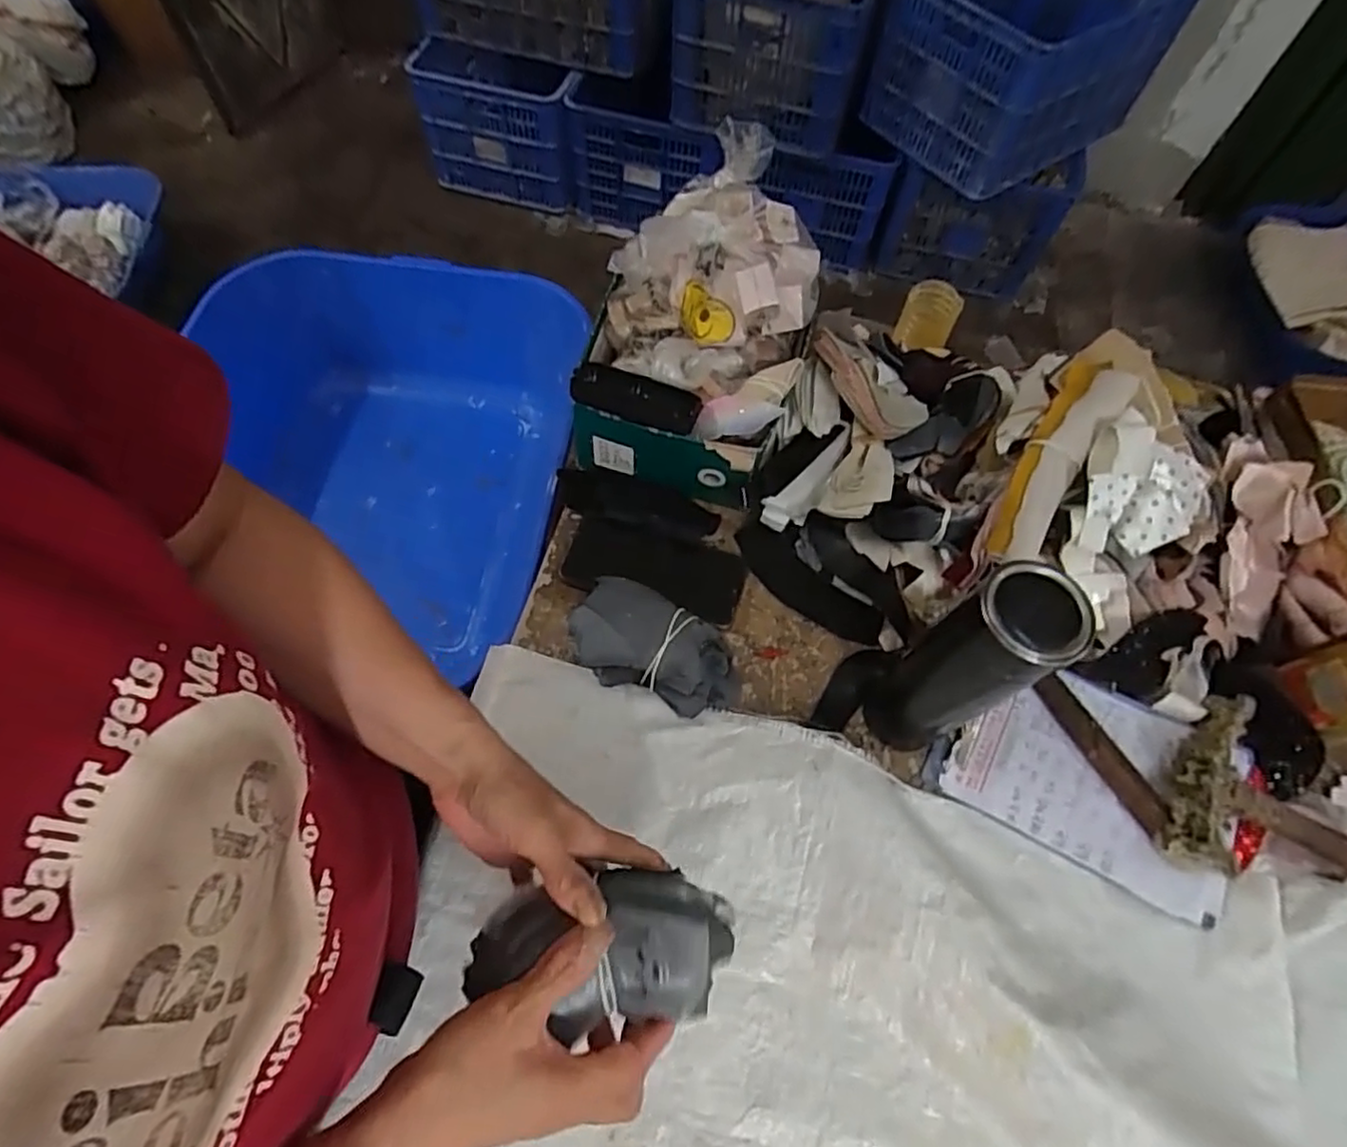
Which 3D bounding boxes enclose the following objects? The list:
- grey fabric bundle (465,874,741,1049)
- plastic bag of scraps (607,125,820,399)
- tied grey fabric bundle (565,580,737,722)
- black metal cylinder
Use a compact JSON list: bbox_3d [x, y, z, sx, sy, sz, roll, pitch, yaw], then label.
[{"bbox_3d":[-0.036,0.195,0.344,0.133,0.044,0.069,-2,63,-2],"label":"grey fabric bundle"},{"bbox_3d":[0.048,-0.297,0.642,0.190,0.113,0.285,20,63,7],"label":"plastic bag of scraps"},{"bbox_3d":[-0.013,0.066,0.553,0.138,0.059,0.076,25,64,9],"label":"tied grey fabric bundle"},{"bbox_3d":[0.199,0.070,0.471,0.054,0.225,0.061,-35,70,-19],"label":"black metal cylinder"}]

